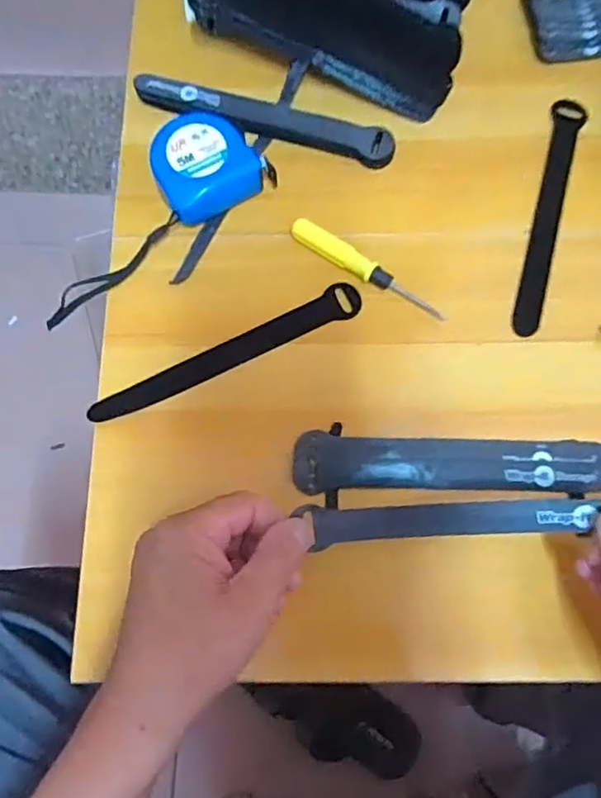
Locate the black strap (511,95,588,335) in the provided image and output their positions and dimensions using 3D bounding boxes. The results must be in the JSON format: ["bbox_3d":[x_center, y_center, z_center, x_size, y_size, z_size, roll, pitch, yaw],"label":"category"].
[{"bbox_3d":[0.183,-0.136,0.443,0.023,0.005,0.194,14,75,5],"label":"black strap"}]

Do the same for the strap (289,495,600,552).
[{"bbox_3d":[0.096,0.064,0.331,0.189,0.024,0.022,-7,74,13],"label":"strap"}]

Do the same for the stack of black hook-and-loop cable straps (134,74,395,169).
[{"bbox_3d":[-0.027,-0.213,0.458,0.196,0.017,0.027,15,75,5],"label":"stack of black hook-and-loop cable straps"}]

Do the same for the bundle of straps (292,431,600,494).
[{"bbox_3d":[0.097,0.042,0.395,0.199,0.013,0.037,-1,74,1],"label":"bundle of straps"}]

